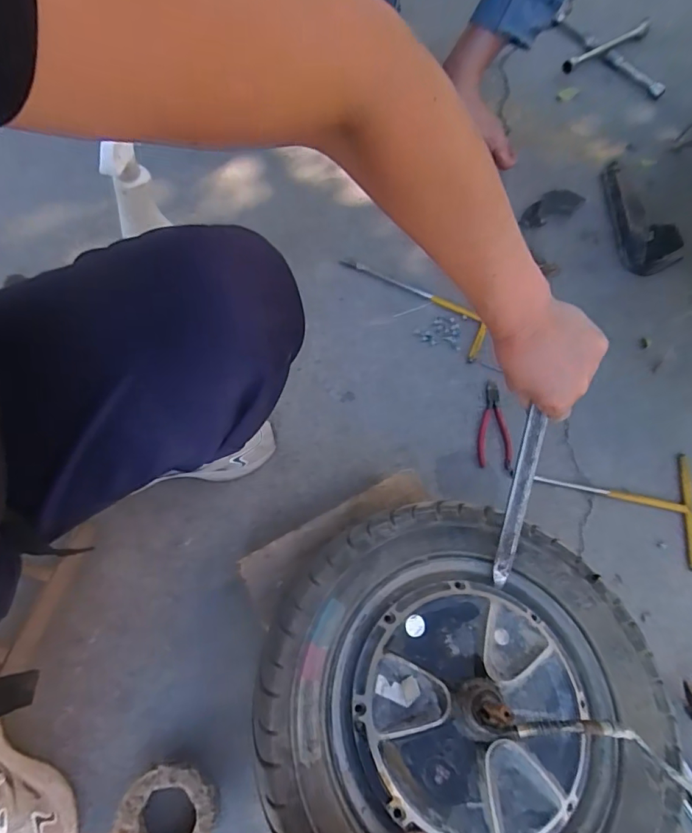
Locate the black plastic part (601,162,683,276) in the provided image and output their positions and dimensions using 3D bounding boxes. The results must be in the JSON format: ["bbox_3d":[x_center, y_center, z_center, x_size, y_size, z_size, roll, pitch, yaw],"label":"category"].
[{"bbox_3d":[0.586,-0.402,0.950,0.128,0.028,0.276,-4,66,-5],"label":"black plastic part"}]

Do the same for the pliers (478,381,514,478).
[{"bbox_3d":[0.240,0.016,0.754,0.054,0.015,0.151,7,66,0],"label":"pliers"}]

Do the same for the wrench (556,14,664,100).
[{"bbox_3d":[0.647,-0.910,1.167,0.267,0.038,0.307,6,66,0],"label":"wrench"}]

